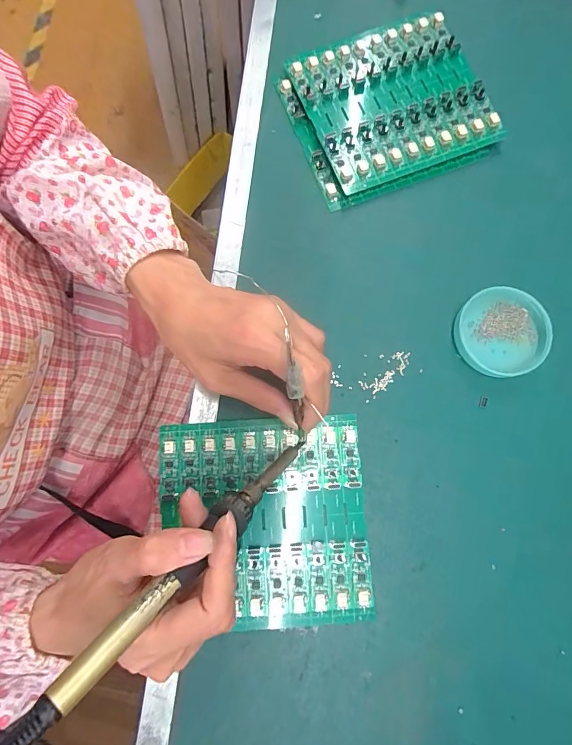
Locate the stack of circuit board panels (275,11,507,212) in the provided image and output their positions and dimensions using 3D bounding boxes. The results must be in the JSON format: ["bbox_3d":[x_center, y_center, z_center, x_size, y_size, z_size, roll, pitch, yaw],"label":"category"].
[{"bbox_3d":[0.083,-0.216,0.332,0.146,0.018,0.131,-20,80,-4],"label":"stack of circuit board panels"}]

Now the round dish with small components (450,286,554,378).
[{"bbox_3d":[0.157,-0.029,0.295,0.058,0.019,0.063,0,79,-1],"label":"round dish with small components"}]

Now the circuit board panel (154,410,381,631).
[{"bbox_3d":[-0.015,0.100,0.277,0.136,0.007,0.134,-3,79,-1],"label":"circuit board panel"}]

